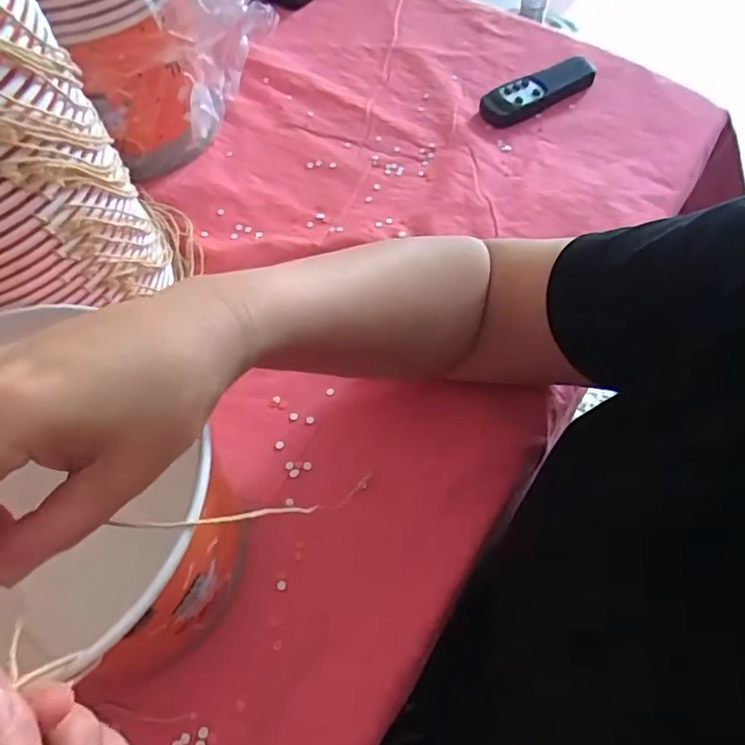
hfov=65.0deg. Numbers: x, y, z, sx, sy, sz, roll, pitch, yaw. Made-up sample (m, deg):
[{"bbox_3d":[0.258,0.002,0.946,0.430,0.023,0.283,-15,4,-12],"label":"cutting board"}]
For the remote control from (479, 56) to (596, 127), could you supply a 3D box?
[{"bbox_3d":[0.155,-0.260,0.536,0.118,0.016,0.038,-25,63,-12],"label":"remote control"}]

